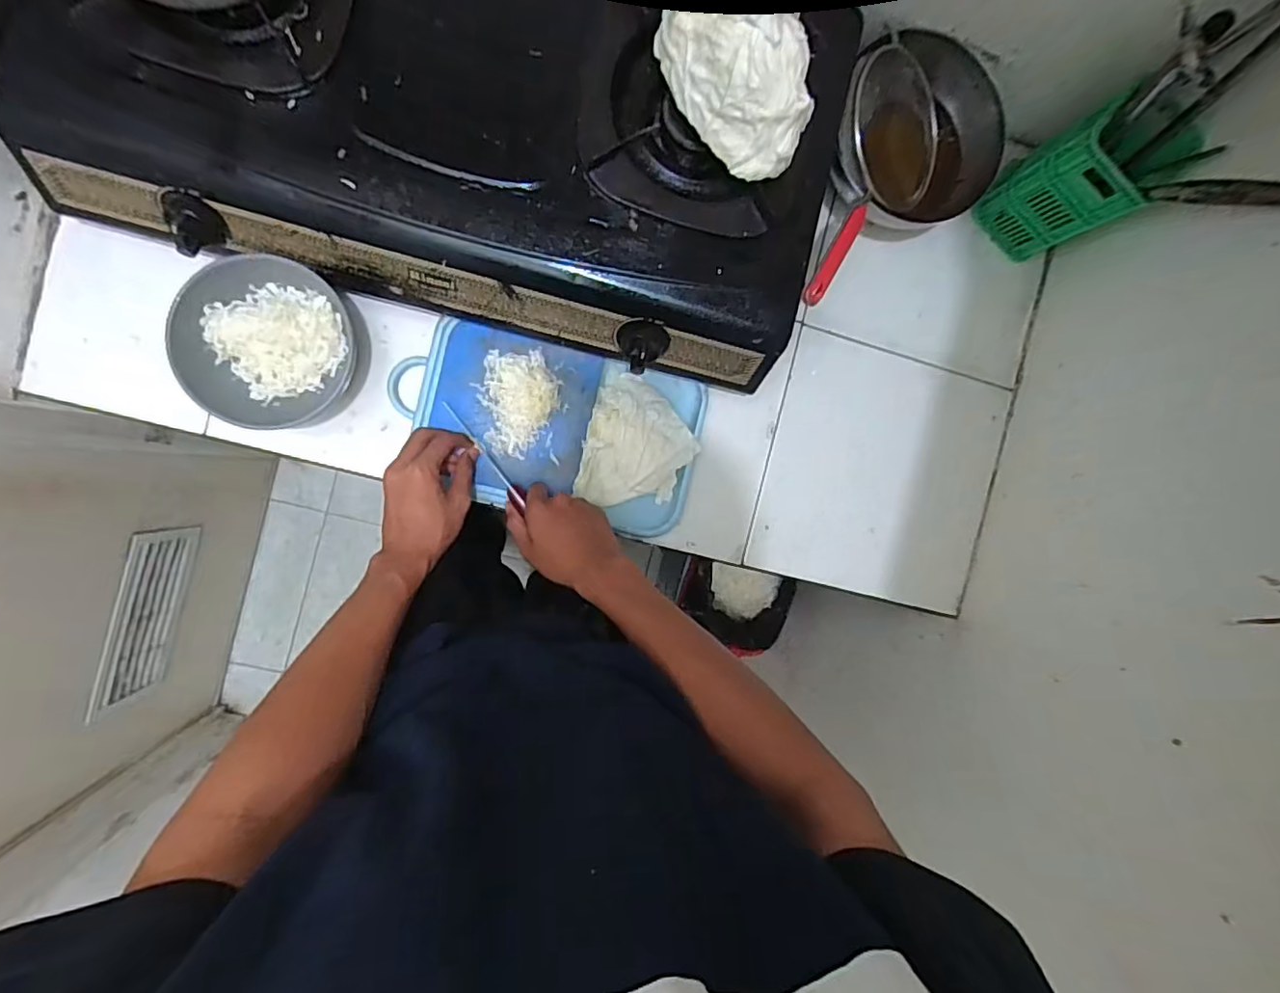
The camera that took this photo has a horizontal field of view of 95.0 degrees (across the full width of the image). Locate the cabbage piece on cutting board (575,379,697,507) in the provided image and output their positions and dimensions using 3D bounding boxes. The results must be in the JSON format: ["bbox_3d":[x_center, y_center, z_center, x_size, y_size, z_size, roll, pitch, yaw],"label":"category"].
[{"bbox_3d":[-0.003,-0.053,0.662,0.118,0.039,0.137,19,90,-9],"label":"cabbage piece on cutting board"}]

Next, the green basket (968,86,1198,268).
[{"bbox_3d":[0.468,-0.338,0.626,0.101,0.154,0.090,-40,98,-5],"label":"green basket"}]

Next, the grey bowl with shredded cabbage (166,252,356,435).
[{"bbox_3d":[-0.366,-0.150,0.582,0.137,0.071,0.159,10,91,-9],"label":"grey bowl with shredded cabbage"}]

